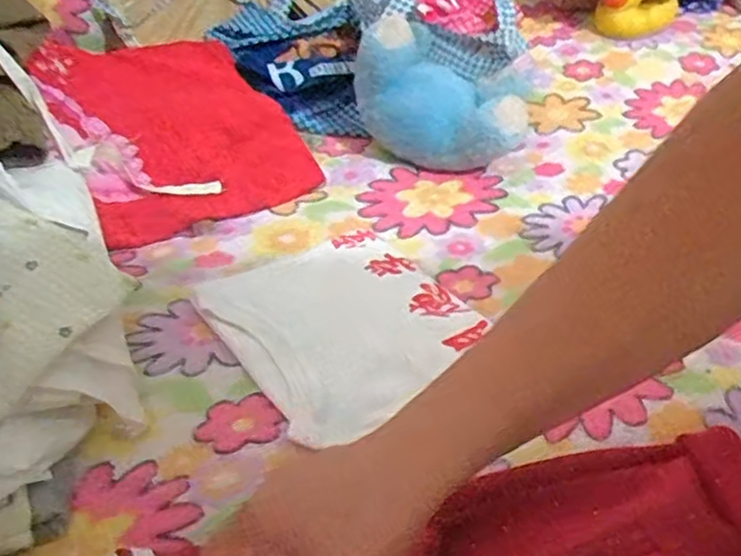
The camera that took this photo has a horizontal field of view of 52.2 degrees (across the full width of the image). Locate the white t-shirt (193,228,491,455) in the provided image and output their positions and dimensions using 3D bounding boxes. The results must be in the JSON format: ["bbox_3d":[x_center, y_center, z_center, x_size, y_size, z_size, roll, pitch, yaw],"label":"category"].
[{"bbox_3d":[-0.023,0.032,0.619,0.183,0.016,0.199,-24,45,-27],"label":"white t-shirt"}]

